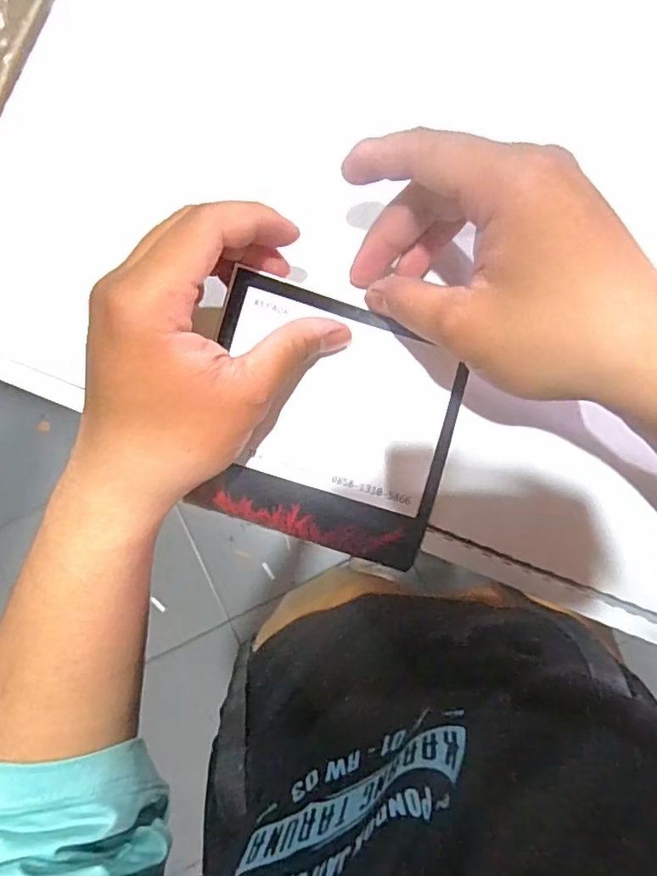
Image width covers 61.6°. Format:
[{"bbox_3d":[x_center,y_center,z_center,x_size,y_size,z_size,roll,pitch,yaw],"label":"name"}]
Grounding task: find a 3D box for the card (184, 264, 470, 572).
[{"bbox_3d":[-0.001,-0.005,0.226,0.099,0.011,0.097,17,94,-1],"label":"card"}]

